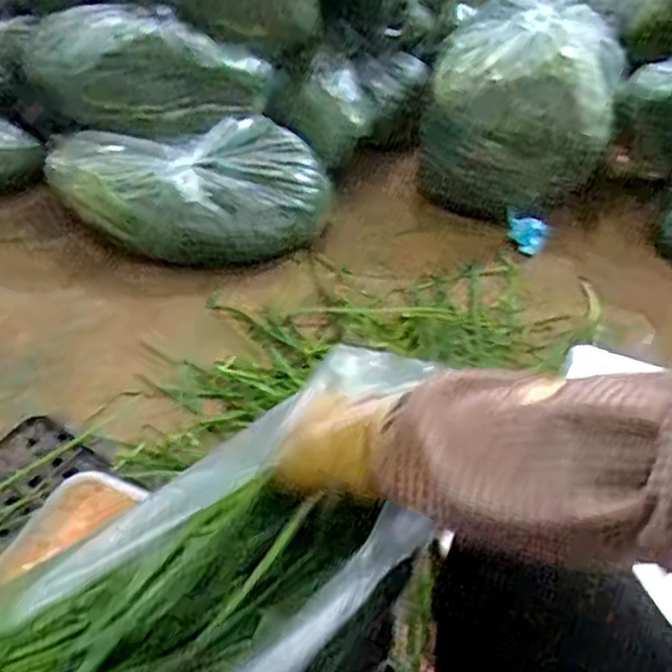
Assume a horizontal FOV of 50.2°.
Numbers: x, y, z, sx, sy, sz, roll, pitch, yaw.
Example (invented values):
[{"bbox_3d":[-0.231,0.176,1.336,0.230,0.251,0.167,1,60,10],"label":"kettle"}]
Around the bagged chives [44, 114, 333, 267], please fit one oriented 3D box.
[{"bbox_3d":[-0.280,-0.281,1.340,0.503,0.171,0.255,15,47,10],"label":"bagged chives"}]

